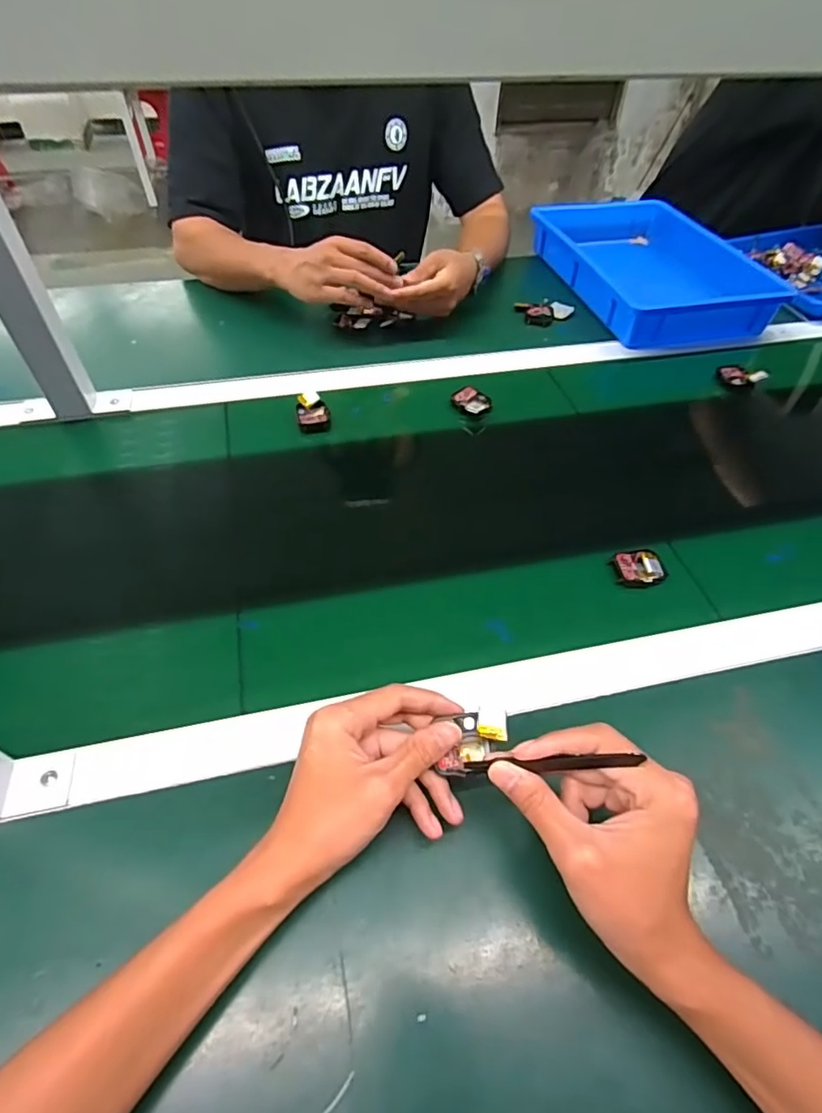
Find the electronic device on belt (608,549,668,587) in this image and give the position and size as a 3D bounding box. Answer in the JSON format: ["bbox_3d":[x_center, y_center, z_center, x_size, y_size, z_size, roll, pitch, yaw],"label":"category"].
[{"bbox_3d":[0.210,0.011,0.504,0.046,0.011,0.038,-6,50,-8],"label":"electronic device on belt"}]

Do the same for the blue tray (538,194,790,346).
[{"bbox_3d":[0.370,-0.445,0.842,0.262,0.057,0.354,-10,51,-11],"label":"blue tray"}]

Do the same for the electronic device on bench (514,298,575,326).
[{"bbox_3d":[0.197,-0.358,0.800,0.071,0.014,0.057,-12,51,-12],"label":"electronic device on bench"}]

